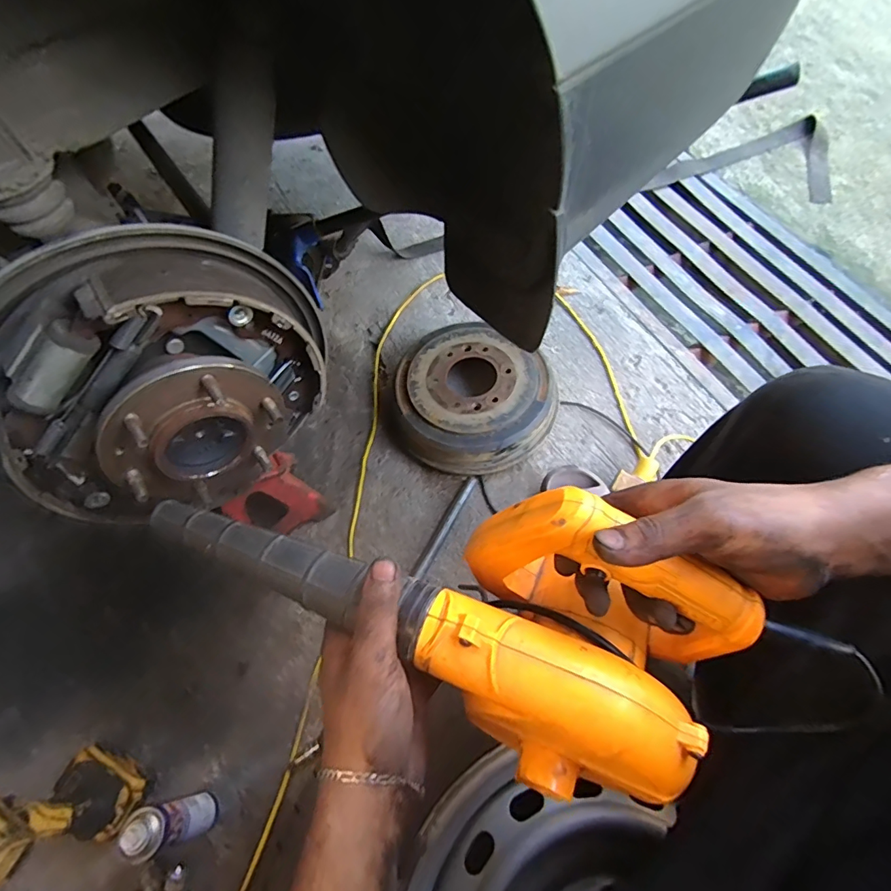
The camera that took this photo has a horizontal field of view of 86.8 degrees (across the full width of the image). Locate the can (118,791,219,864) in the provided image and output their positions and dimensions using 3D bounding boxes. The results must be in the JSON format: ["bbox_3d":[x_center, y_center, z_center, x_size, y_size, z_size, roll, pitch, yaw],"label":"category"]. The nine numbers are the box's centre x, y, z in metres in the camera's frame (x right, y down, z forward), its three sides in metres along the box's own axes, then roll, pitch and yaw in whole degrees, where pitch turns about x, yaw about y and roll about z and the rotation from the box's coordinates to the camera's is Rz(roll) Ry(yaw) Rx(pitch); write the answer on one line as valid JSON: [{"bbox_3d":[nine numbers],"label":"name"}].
[{"bbox_3d":[-0.335,0.470,0.587,0.048,0.162,0.050,-14,59,-5],"label":"can"}]

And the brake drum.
[{"bbox_3d":[0.046,-0.087,0.918,0.303,0.095,0.277,-1,59,2],"label":"brake drum"}]

